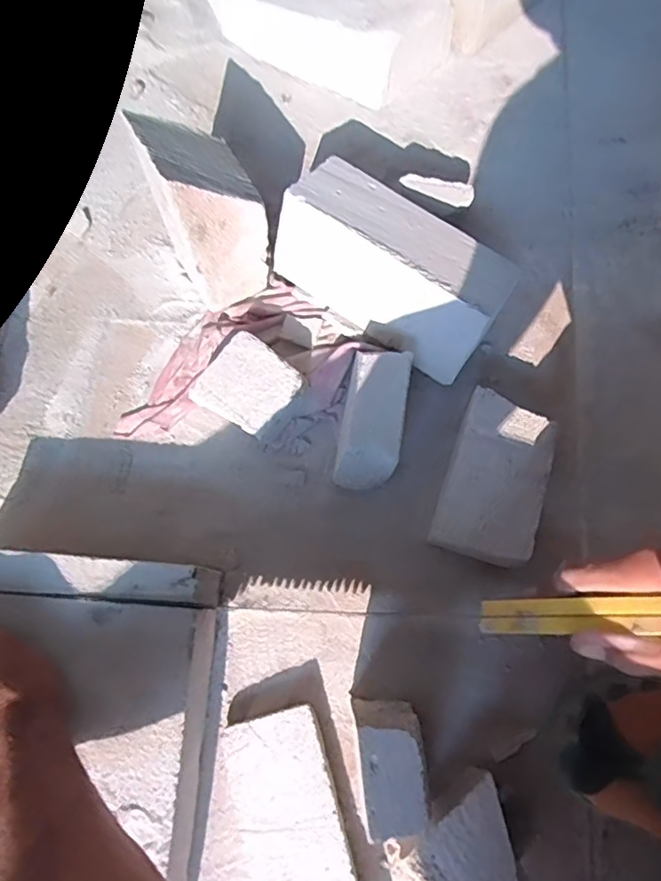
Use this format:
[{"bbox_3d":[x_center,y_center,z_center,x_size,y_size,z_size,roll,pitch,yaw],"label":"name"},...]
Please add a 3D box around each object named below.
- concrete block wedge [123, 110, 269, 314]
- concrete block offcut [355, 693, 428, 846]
[{"bbox_3d":[-0.101,-0.188,0.480,0.078,0.164,0.096,-26,76,-7],"label":"concrete block wedge"},{"bbox_3d":[0.041,0.227,0.406,0.041,0.075,0.072,-3,75,0],"label":"concrete block offcut"}]

